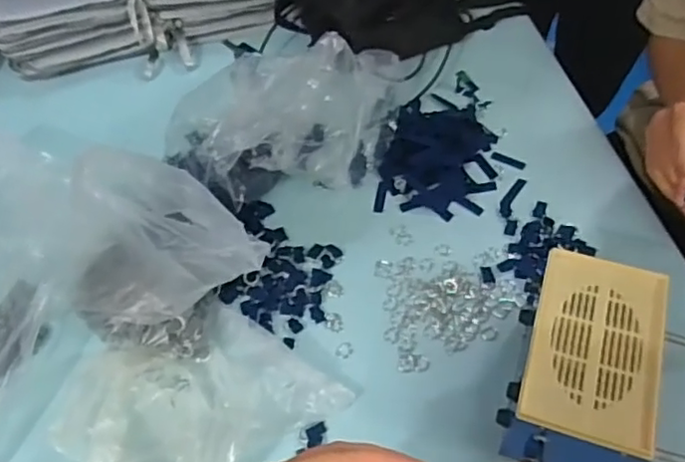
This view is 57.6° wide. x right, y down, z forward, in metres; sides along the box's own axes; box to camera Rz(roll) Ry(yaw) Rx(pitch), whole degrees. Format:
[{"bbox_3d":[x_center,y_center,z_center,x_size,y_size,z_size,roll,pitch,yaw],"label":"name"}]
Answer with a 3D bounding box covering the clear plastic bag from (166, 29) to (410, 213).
[{"bbox_3d":[-0.061,-0.138,0.804,0.316,0.138,0.168,-15,57,-6],"label":"clear plastic bag"}]

